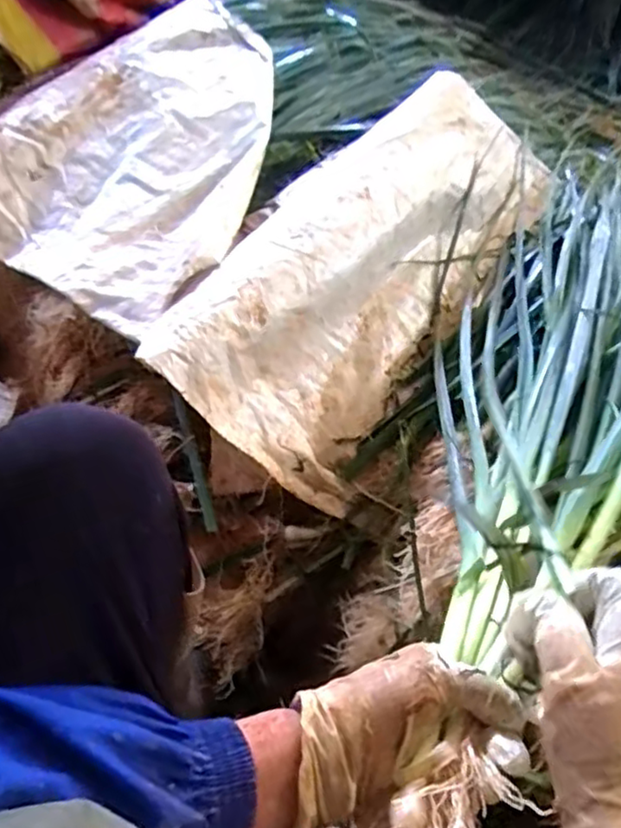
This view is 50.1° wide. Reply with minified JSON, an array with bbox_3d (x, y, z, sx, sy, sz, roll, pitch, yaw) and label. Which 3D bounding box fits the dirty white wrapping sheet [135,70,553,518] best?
[{"bbox_3d":[0.081,-0.174,0.700,0.224,0.068,0.580,47,60,-20],"label":"dirty white wrapping sheet"}]

